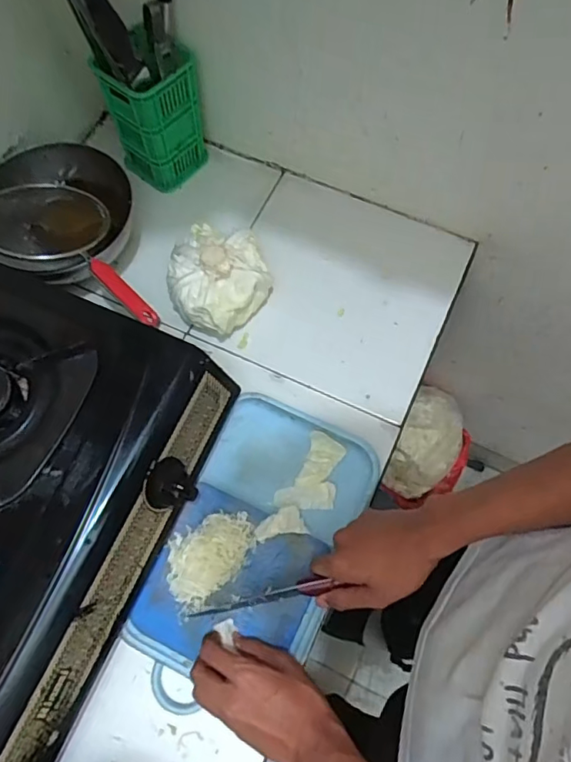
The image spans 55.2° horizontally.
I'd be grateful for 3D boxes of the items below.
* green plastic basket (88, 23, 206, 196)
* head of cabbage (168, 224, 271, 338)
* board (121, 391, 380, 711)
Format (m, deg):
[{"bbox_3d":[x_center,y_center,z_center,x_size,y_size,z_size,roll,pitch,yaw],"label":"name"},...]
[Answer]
[{"bbox_3d":[-0.173,-0.370,0.756,0.098,0.178,0.116,42,74,14],"label":"green plastic basket"},{"bbox_3d":[-0.089,-0.137,0.706,0.123,0.088,0.146,-22,71,-9],"label":"head of cabbage"},{"bbox_3d":[-0.035,0.186,0.608,0.186,0.034,0.328,23,71,8],"label":"board"}]

